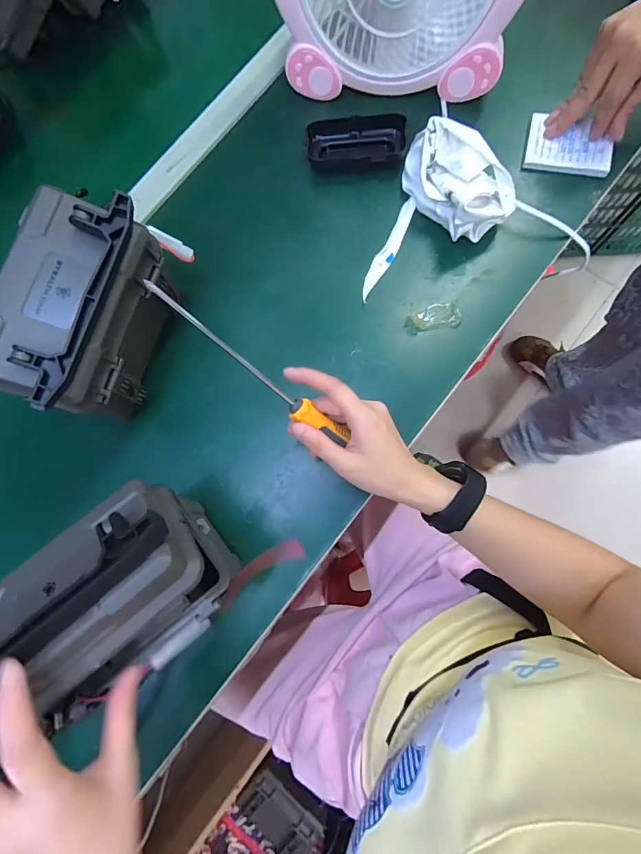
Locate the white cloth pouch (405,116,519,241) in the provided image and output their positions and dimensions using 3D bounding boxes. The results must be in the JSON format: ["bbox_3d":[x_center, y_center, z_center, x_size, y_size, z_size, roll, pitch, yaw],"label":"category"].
[{"bbox_3d":[0.135,-0.254,0.404,0.067,0.053,0.130,-34,79,-1],"label":"white cloth pouch"}]

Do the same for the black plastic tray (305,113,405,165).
[{"bbox_3d":[0.040,-0.323,0.442,0.107,0.022,0.037,1,82,5],"label":"black plastic tray"}]

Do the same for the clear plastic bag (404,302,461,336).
[{"bbox_3d":[0.116,-0.114,0.409,0.057,0.010,0.029,-10,81,3],"label":"clear plastic bag"}]

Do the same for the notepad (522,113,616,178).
[{"bbox_3d":[0.269,-0.303,0.428,0.088,0.009,0.065,15,83,6],"label":"notepad"}]

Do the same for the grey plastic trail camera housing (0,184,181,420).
[{"bbox_3d":[-0.202,-0.094,0.362,0.085,0.139,0.177,17,82,8],"label":"grey plastic trail camera housing"}]

